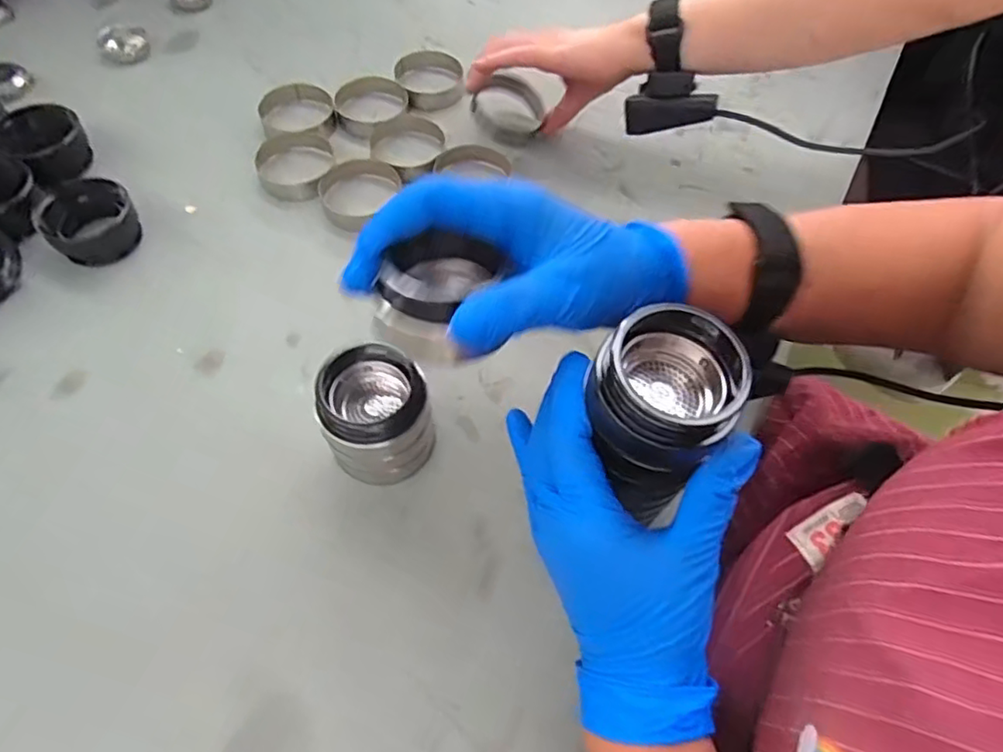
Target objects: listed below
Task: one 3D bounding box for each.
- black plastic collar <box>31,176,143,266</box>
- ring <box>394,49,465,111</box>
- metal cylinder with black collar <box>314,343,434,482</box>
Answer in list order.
[{"bbox_3d":[-0.305,-0.118,0.457,0.049,0.040,0.060,5,59,1],"label":"black plastic collar"},{"bbox_3d":[-0.069,-0.288,0.590,0.063,0.017,0.071,-2,59,-3],"label":"ring"},{"bbox_3d":[-0.075,0.025,0.371,0.062,0.070,0.060,1,59,-1],"label":"metal cylinder with black collar"}]

